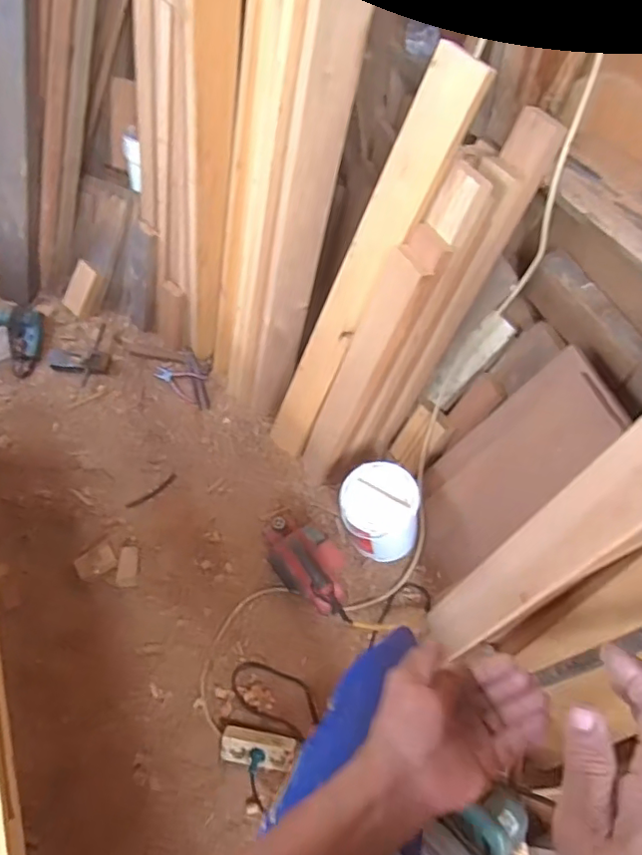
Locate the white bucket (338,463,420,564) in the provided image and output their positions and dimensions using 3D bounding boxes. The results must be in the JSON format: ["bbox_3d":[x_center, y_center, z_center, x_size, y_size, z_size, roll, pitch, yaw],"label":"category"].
[{"bbox_3d":[0.144,0.213,1.357,0.183,0.197,0.180,-1,59,2],"label":"white bucket"}]

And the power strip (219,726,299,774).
[{"bbox_3d":[-0.143,0.687,1.186,0.150,0.038,0.076,1,57,20],"label":"power strip"}]

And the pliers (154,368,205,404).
[{"bbox_3d":[-0.441,-0.139,1.708,0.167,0.012,0.100,16,60,15],"label":"pliers"}]

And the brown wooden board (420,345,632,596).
[{"bbox_3d":[0.388,0.098,1.240,0.031,0.601,0.264,7,43,-29],"label":"brown wooden board"}]

